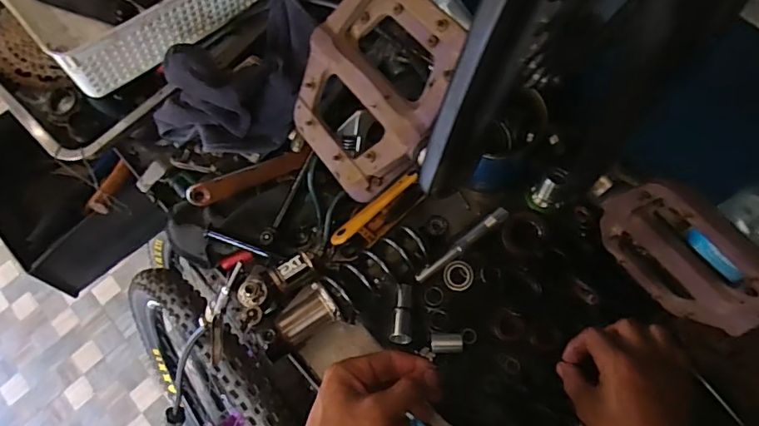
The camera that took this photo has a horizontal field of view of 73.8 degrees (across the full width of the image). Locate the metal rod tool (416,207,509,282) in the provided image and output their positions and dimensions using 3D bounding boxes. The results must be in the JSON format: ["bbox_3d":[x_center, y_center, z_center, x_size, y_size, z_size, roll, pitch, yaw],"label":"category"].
[{"bbox_3d":[0.093,0.034,0.567,0.129,0.012,0.014,-35,68,-11],"label":"metal rod tool"}]

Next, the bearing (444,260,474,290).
[{"bbox_3d":[0.087,0.069,0.558,0.032,0.005,0.034,6,67,7],"label":"bearing"}]

